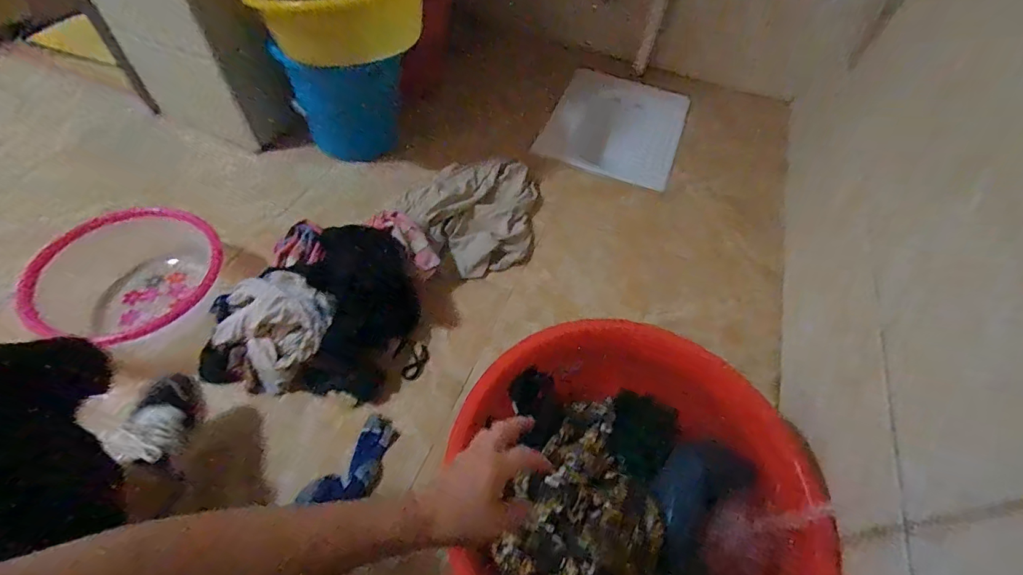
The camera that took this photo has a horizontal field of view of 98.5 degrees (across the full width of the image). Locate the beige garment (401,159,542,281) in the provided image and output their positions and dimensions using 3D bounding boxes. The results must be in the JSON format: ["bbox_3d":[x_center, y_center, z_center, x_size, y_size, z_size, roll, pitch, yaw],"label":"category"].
[{"bbox_3d":[-0.072,-0.203,1.121,0.331,0.072,0.362,34,59,19],"label":"beige garment"}]

